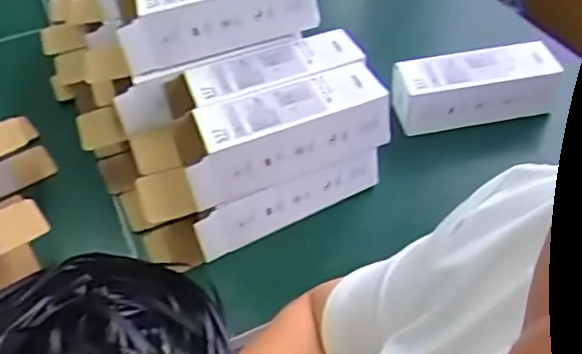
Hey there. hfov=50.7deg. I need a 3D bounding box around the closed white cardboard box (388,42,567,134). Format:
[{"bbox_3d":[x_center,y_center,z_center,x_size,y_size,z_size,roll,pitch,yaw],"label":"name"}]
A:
[{"bbox_3d":[0.205,-0.100,0.696,0.175,0.061,0.069,-10,45,-6],"label":"closed white cardboard box"}]

